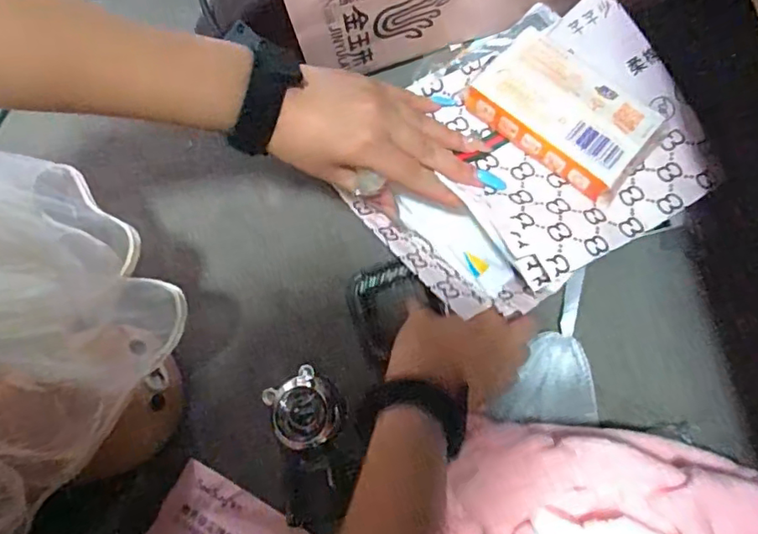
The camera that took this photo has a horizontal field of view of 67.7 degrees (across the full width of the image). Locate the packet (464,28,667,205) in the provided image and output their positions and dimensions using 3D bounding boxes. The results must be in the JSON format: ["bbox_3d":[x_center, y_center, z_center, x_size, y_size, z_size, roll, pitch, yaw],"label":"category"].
[{"bbox_3d":[0.124,-0.102,0.374,0.113,0.023,0.068,40,75,15],"label":"packet"}]

